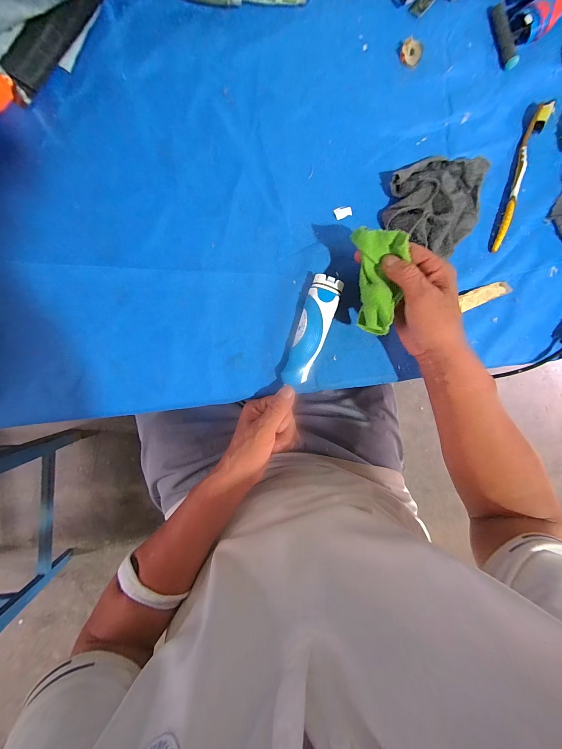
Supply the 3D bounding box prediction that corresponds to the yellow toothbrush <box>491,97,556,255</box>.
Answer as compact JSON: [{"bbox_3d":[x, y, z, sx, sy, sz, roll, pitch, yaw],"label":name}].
[{"bbox_3d":[0.298,-0.243,0.346,0.017,0.014,0.177,17,92,-8],"label":"yellow toothbrush"}]

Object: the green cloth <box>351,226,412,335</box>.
[{"bbox_3d":[0.101,-0.094,0.287,0.048,0.028,0.102,-2,99,-7],"label":"green cloth"}]

